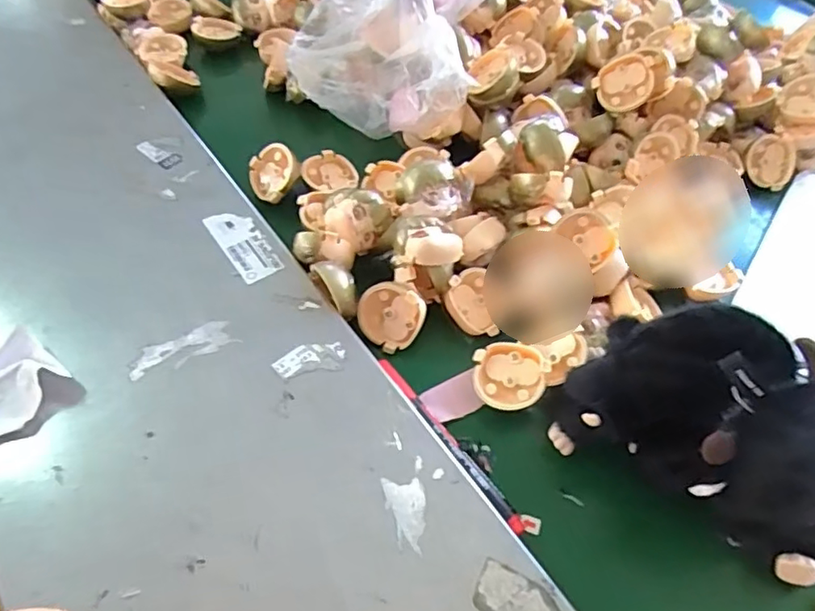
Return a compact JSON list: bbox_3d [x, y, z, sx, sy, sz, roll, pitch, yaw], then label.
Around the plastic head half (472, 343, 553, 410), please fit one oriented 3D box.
[{"bbox_3d":[0.070,0.048,0.398,0.049,0.017,0.049,-5,70,12],"label":"plastic head half"}]

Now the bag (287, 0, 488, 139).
[{"bbox_3d":[-0.019,-0.277,0.526,0.196,0.090,0.220,6,54,1],"label":"bag"}]

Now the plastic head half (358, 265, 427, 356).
[{"bbox_3d":[-0.009,0.005,0.423,0.048,0.051,0.025,54,20,-7],"label":"plastic head half"}]

